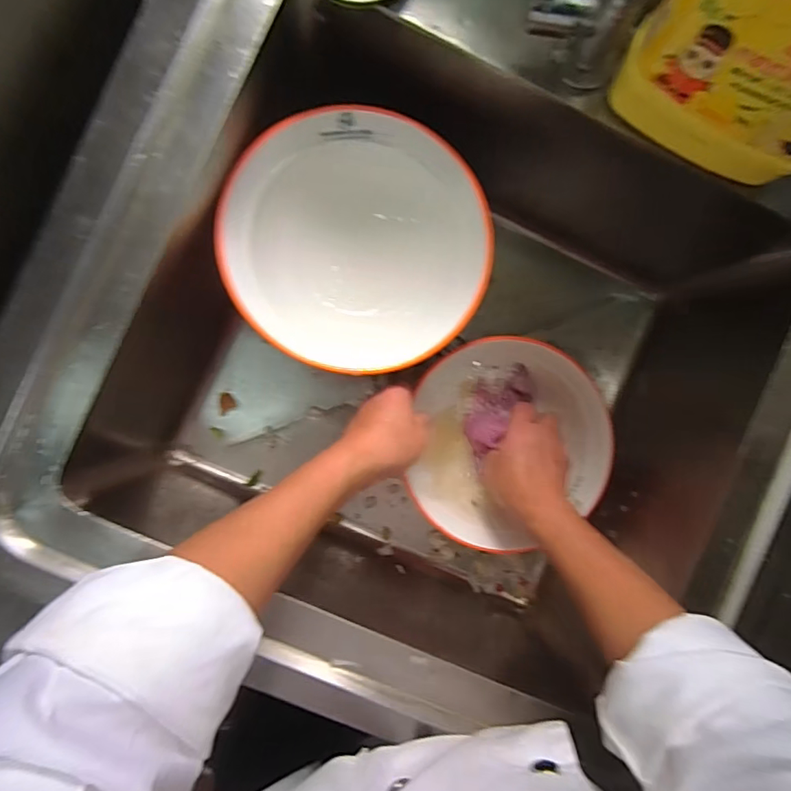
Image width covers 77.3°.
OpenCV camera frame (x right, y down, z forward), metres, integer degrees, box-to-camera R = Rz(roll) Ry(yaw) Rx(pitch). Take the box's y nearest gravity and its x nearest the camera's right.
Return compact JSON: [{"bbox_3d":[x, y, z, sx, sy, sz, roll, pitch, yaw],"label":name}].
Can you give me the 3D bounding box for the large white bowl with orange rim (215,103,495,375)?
[{"bbox_3d":[-0.027,-0.132,0.434,0.227,0.052,0.215,0,91,-5],"label":"large white bowl with orange rim"}]

